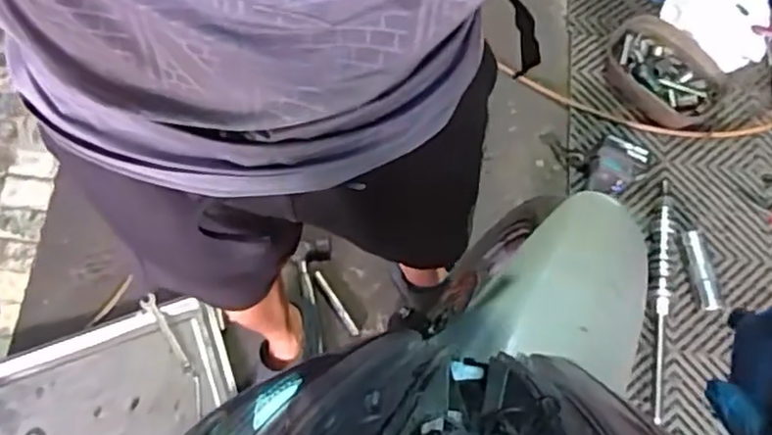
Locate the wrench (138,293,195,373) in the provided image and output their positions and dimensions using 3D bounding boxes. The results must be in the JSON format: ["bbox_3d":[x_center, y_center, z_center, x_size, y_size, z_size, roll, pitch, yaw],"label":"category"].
[{"bbox_3d":[-0.422,0.228,1.290,0.030,0.010,0.175,-28,78,-19],"label":"wrench"}]

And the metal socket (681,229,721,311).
[{"bbox_3d":[0.619,0.105,1.325,0.032,0.040,0.162,-6,68,-3],"label":"metal socket"}]

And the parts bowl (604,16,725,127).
[{"bbox_3d":[0.615,-0.327,1.499,0.264,0.054,0.213,38,73,14],"label":"parts bowl"}]

